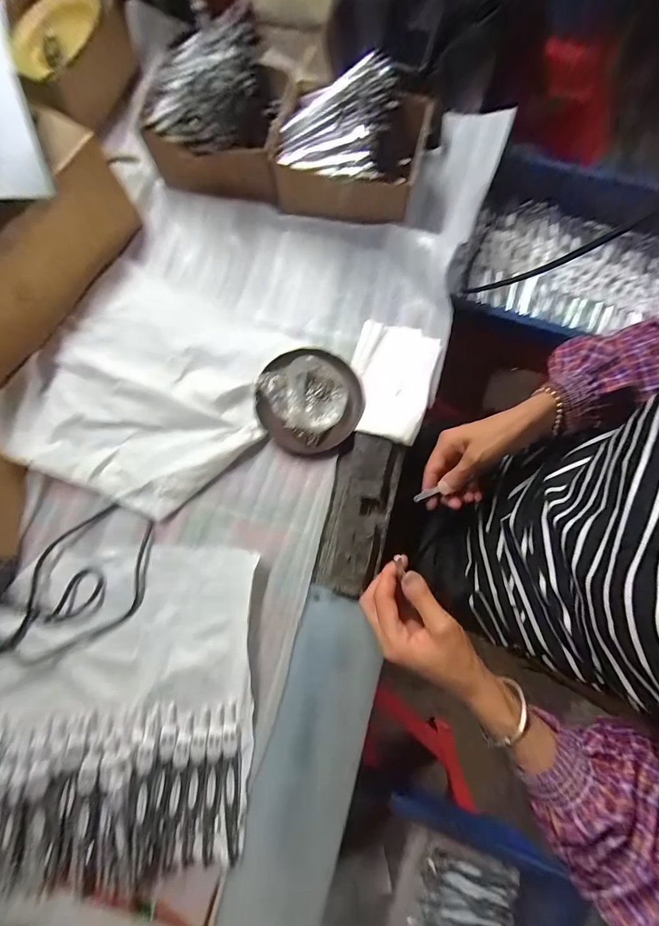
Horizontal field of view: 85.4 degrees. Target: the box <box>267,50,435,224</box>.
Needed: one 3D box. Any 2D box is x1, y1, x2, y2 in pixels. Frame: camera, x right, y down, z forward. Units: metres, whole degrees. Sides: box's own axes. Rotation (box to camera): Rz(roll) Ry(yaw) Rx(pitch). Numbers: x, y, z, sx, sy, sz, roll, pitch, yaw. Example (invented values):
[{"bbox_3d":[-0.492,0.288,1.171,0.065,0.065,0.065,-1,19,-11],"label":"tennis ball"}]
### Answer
[{"bbox_3d":[0.023,-0.362,0.411,0.167,0.098,0.131,9,79,3],"label":"box"}]

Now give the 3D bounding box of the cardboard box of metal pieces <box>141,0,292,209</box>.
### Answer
[{"bbox_3d":[-0.129,-0.406,0.412,0.150,0.117,0.140,11,79,3],"label":"cardboard box of metal pieces"}]

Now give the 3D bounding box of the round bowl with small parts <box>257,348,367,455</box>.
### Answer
[{"bbox_3d":[-0.023,-0.072,0.386,0.112,0.035,0.112,0,79,1],"label":"round bowl with small parts"}]

